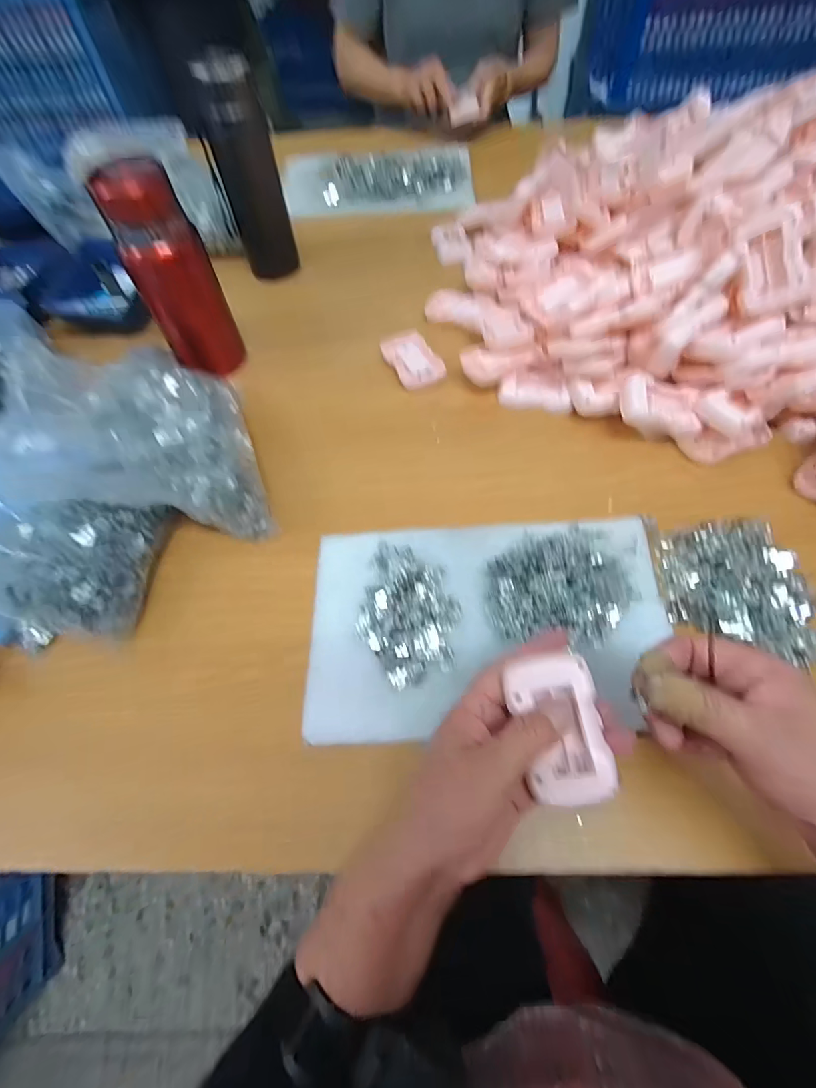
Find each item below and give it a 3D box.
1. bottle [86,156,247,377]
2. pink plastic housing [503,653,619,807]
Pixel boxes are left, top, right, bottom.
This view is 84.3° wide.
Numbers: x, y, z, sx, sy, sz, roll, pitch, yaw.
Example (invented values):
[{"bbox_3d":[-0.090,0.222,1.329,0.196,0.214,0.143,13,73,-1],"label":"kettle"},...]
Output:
[{"bbox_3d":[-0.252,-0.284,0.498,0.061,0.208,0.064,8,62,7],"label":"bottle"},{"bbox_3d":[0.093,0.112,0.272,0.049,0.014,0.081,-14,79,11],"label":"pink plastic housing"}]

